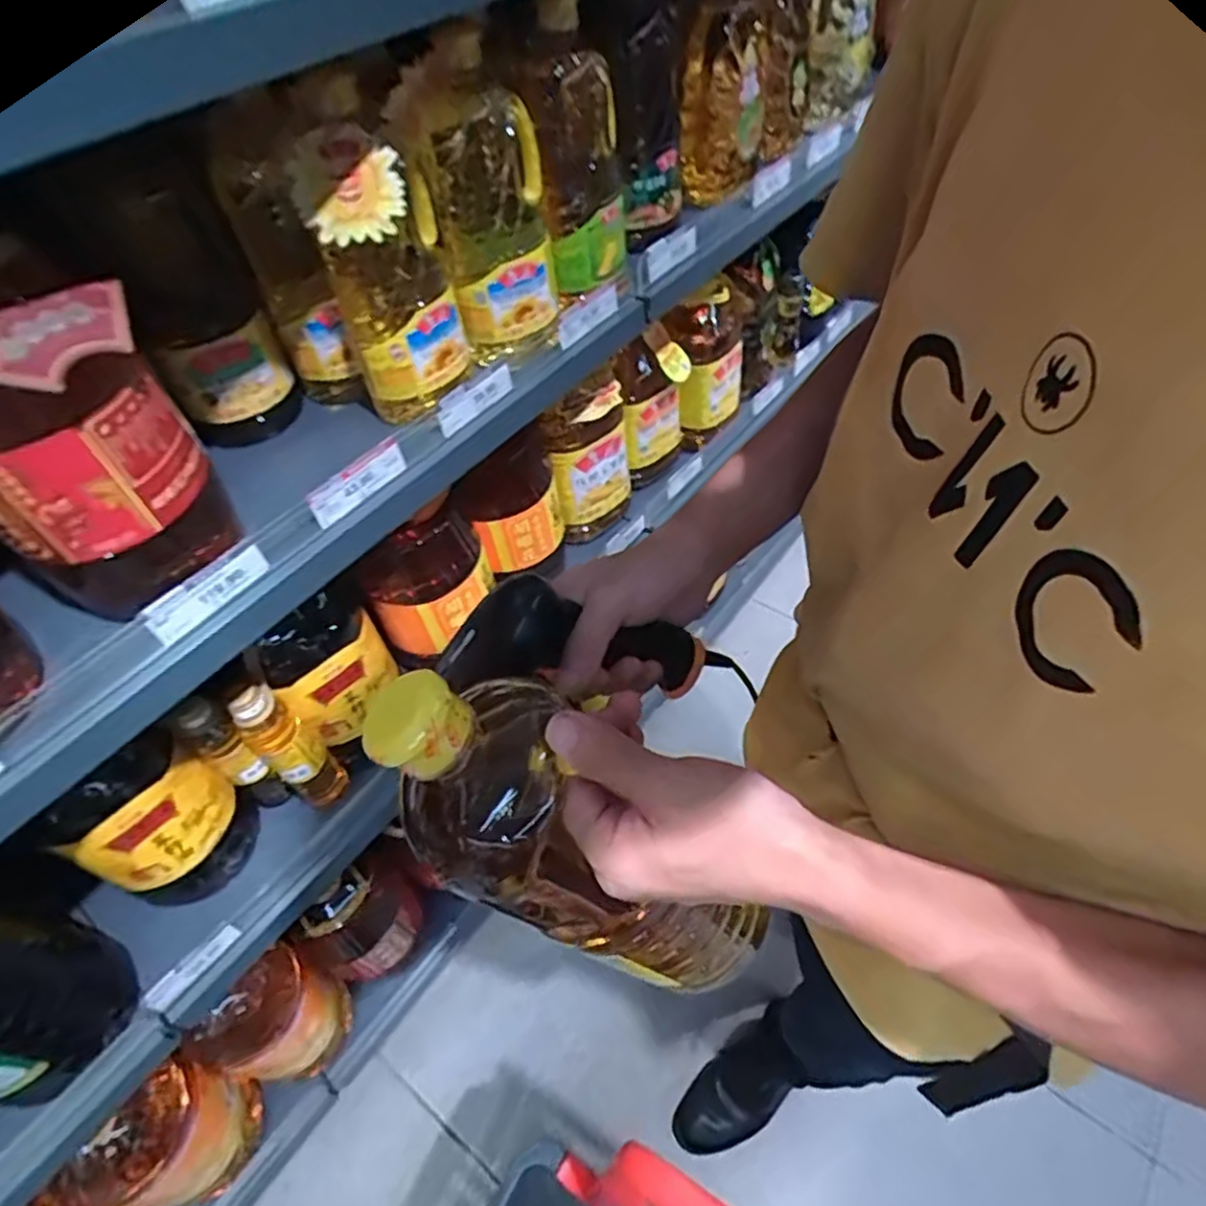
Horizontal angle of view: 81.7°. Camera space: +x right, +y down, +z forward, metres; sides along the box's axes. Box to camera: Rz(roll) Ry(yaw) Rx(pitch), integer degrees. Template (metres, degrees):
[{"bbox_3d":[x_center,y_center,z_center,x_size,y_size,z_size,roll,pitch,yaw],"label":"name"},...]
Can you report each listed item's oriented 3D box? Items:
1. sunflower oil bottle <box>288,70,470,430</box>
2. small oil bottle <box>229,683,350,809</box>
[{"bbox_3d":[-0.195,-0.308,0.627,0.105,0.267,0.098,-18,52,-9],"label":"sunflower oil bottle"},{"bbox_3d":[-0.348,0.165,0.781,0.052,0.230,0.055,-3,51,3],"label":"small oil bottle"}]

